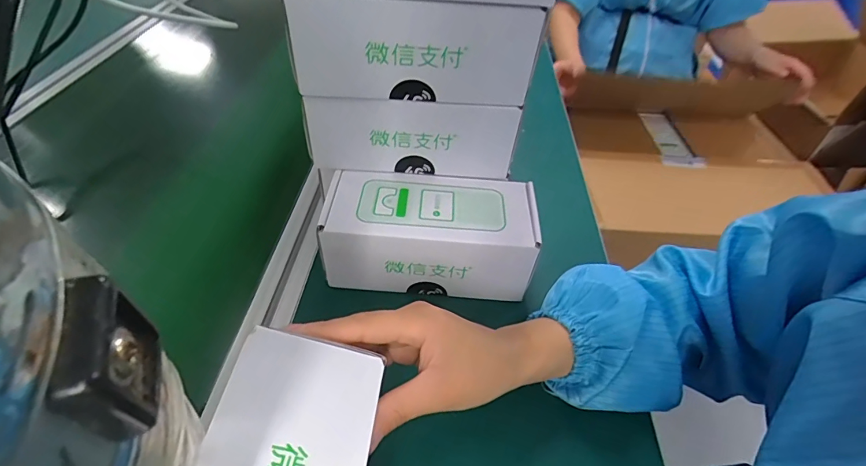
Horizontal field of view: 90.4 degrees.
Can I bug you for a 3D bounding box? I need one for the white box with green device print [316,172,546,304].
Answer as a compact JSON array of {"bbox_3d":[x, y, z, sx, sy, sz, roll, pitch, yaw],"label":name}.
[{"bbox_3d":[-0.003,-0.003,0.399,0.178,0.073,0.088,3,46,-1],"label":"white box with green device print"}]

